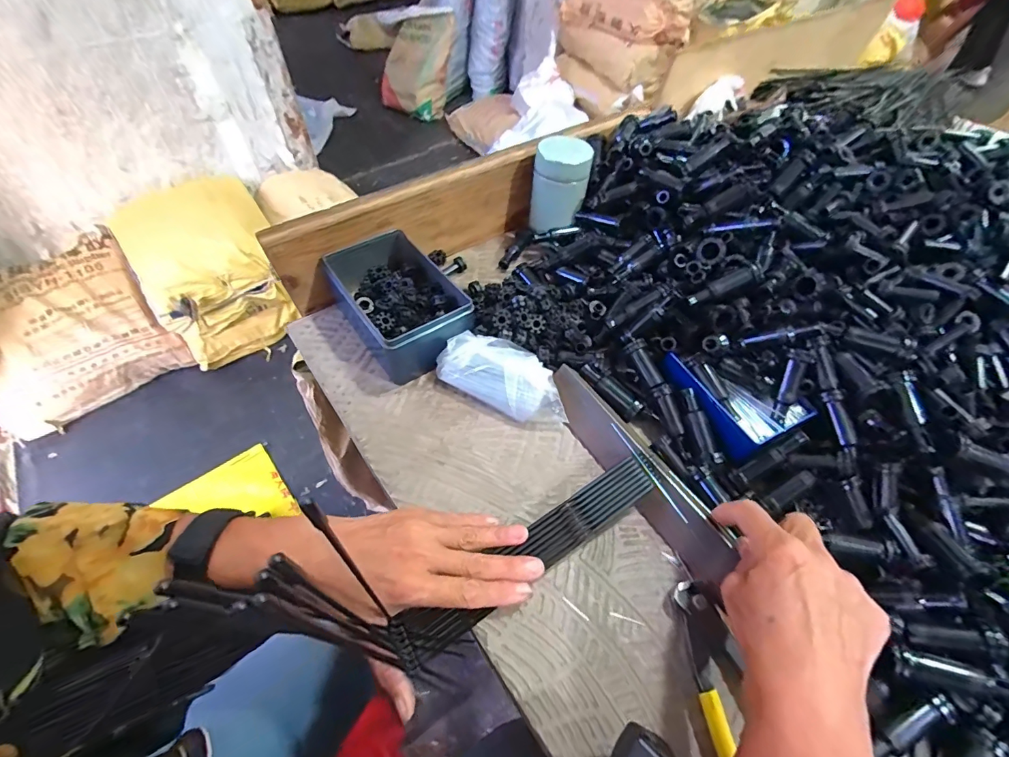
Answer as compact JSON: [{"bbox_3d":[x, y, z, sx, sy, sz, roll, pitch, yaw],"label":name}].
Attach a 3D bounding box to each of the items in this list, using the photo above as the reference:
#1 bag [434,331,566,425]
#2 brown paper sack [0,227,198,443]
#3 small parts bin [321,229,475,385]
[{"bbox_3d":[0.002,-0.002,0.410,0.124,0.030,0.062,27,57,17],"label":"bag"},{"bbox_3d":[-1.323,-0.163,1.325,0.463,0.106,0.548,-32,78,-21],"label":"brown paper sack"},{"bbox_3d":[-0.105,-0.080,0.453,0.101,0.062,0.148,-30,60,-22],"label":"small parts bin"}]

